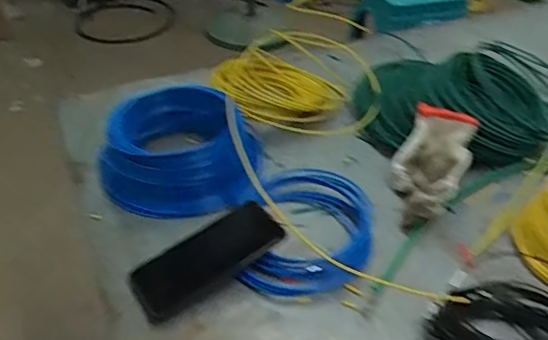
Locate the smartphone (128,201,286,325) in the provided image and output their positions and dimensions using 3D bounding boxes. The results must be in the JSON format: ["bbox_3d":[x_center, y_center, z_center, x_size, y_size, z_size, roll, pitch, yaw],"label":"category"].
[{"bbox_3d":[-0.074,0.096,0.619,0.167,0.011,0.073,-34,55,-23],"label":"smartphone"}]

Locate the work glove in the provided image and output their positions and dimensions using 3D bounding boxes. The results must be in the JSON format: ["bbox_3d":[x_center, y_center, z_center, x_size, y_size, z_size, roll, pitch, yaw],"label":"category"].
[{"bbox_3d":[0.193,-0.004,0.702,0.085,0.063,0.160,15,42,16],"label":"work glove"}]

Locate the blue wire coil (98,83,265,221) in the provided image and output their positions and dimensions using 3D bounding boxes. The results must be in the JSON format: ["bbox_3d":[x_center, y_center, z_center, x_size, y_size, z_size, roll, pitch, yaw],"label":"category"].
[{"bbox_3d":[-0.118,-0.030,0.744,0.200,0.092,0.159,0,40,-1],"label":"blue wire coil"}]

